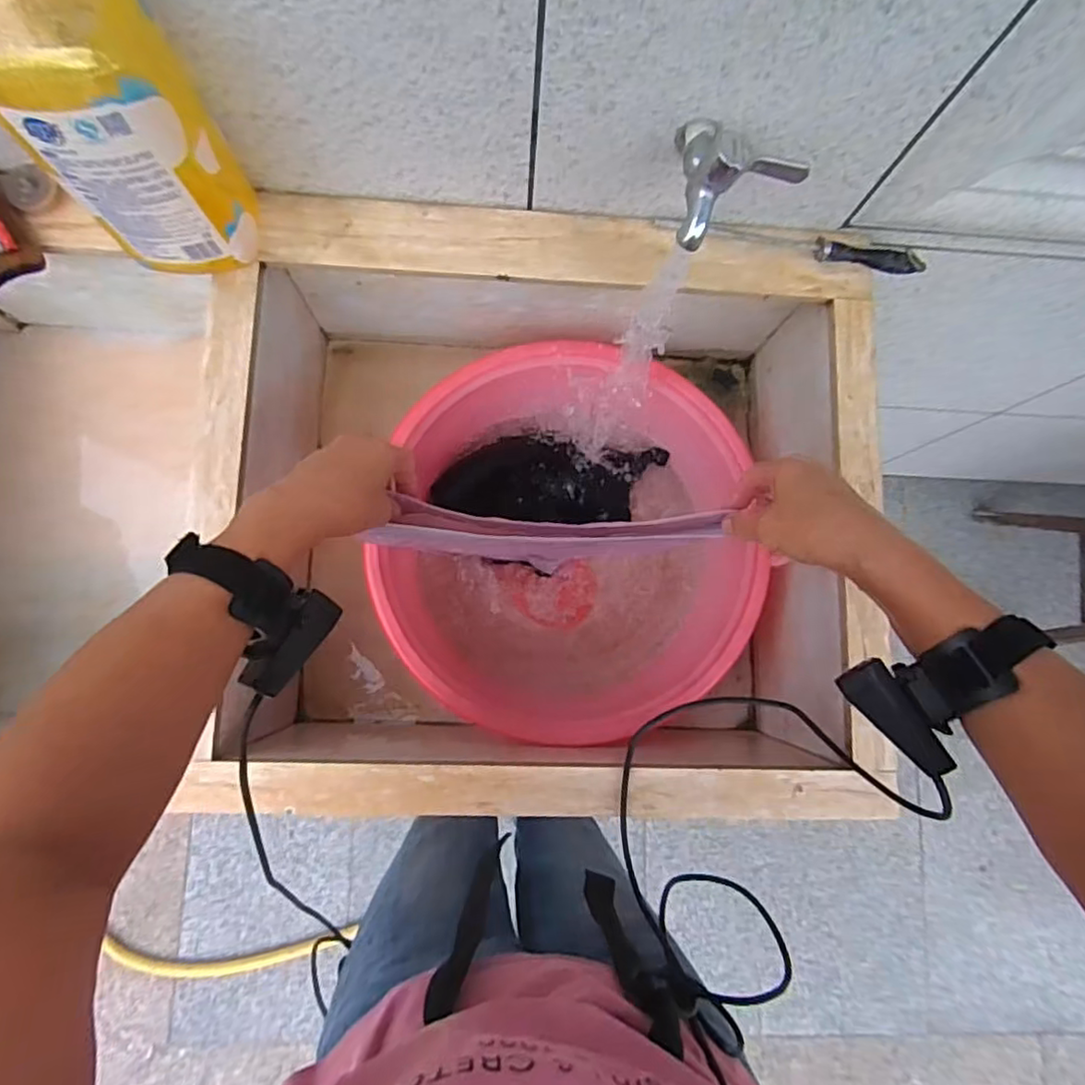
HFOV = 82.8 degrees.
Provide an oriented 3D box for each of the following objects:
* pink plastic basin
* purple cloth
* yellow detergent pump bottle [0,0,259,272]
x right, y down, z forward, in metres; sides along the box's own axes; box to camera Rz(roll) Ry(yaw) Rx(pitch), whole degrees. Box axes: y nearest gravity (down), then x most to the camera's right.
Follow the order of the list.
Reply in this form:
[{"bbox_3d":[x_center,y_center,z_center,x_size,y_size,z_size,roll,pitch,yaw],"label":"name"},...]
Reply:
[{"bbox_3d":[0.022,0.002,0.644,0.367,0.169,0.383,1,82,-4],"label":"pink plastic basin"},{"bbox_3d":[0.009,-0.009,0.512,0.268,0.054,0.045,0,82,-2],"label":"purple cloth"},{"bbox_3d":[-0.285,-0.285,0.384,0.119,0.275,0.086,-31,85,-7],"label":"yellow detergent pump bottle"}]

